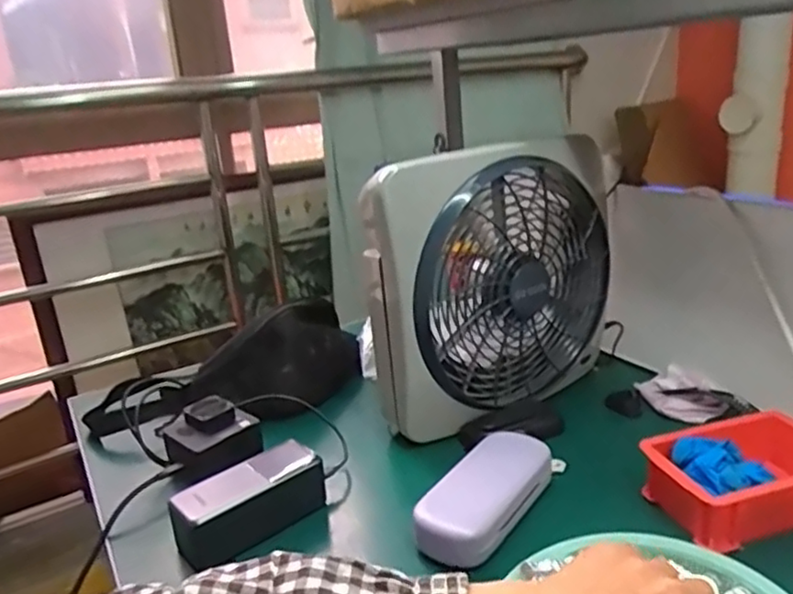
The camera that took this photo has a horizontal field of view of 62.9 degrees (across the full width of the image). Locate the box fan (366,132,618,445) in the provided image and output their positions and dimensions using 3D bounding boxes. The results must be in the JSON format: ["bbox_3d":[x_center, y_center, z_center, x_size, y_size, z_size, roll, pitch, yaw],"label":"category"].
[{"bbox_3d":[0.113,-0.025,0.719,0.314,0.283,0.107,-17,22,-30],"label":"box fan"}]

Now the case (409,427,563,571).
[{"bbox_3d":[0.077,0.171,0.562,0.065,0.035,0.181,9,23,35],"label":"case"}]

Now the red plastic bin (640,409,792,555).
[{"bbox_3d":[0.296,0.149,0.546,0.158,0.053,0.101,-9,19,-12],"label":"red plastic bin"}]

